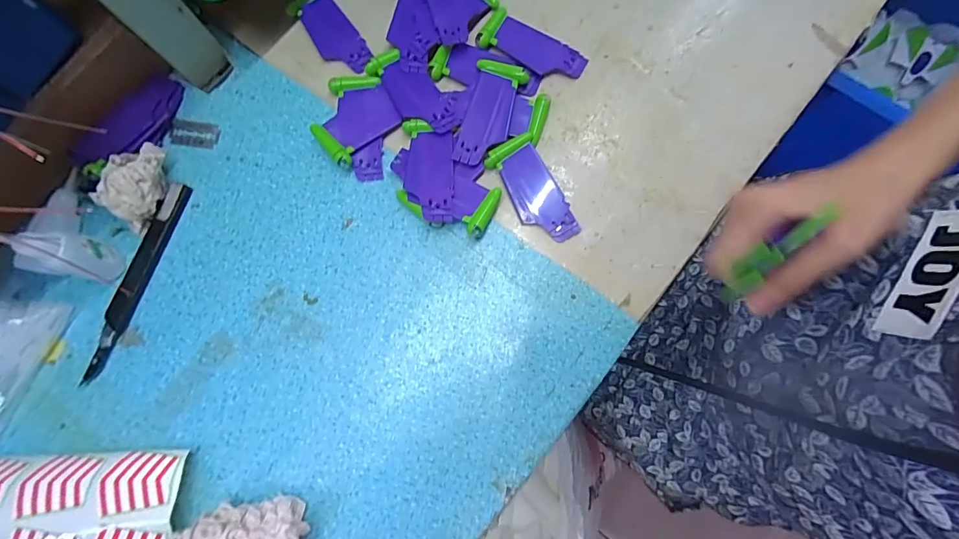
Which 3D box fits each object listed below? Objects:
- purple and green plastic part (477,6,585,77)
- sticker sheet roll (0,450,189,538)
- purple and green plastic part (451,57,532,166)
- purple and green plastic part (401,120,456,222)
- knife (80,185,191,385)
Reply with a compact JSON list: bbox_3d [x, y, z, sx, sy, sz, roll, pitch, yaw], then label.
[{"bbox_3d":[0.046,-0.188,0.362,0.089,0.014,0.039,29,81,6],"label":"purple and green plastic part"},{"bbox_3d":[-0.314,0.168,0.295,0.209,0.033,0.071,-2,79,0],"label":"sticker sheet roll"},{"bbox_3d":[0.009,-0.125,0.343,0.040,0.009,0.086,14,79,3],"label":"purple and green plastic part"},{"bbox_3d":[-0.040,-0.079,0.334,0.038,0.009,0.085,-2,79,0],"label":"purple and green plastic part"},{"bbox_3d":[-0.269,0.007,0.334,0.019,0.015,0.162,17,80,4],"label":"knife"}]

